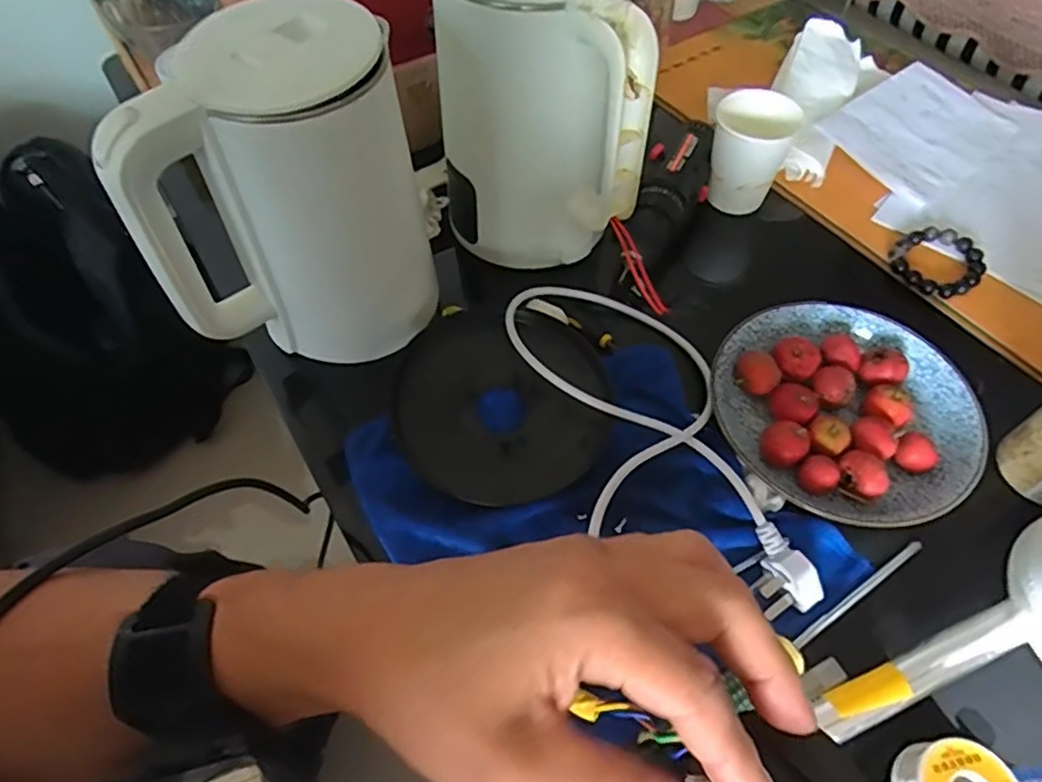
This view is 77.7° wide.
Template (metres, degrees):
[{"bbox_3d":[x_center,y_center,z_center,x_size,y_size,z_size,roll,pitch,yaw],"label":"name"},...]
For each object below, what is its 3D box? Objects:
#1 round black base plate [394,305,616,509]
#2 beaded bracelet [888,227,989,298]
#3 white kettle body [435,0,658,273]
[{"bbox_3d":[-0.012,0.007,0.476,0.154,0.018,0.158,0,56,0],"label":"round black base plate"},{"bbox_3d":[0.365,-0.113,0.563,0.069,0.015,0.070,-31,62,-19],"label":"beaded bracelet"},{"bbox_3d":[0.010,-0.212,0.505,0.140,0.226,0.153,-5,57,-3],"label":"white kettle body"}]

